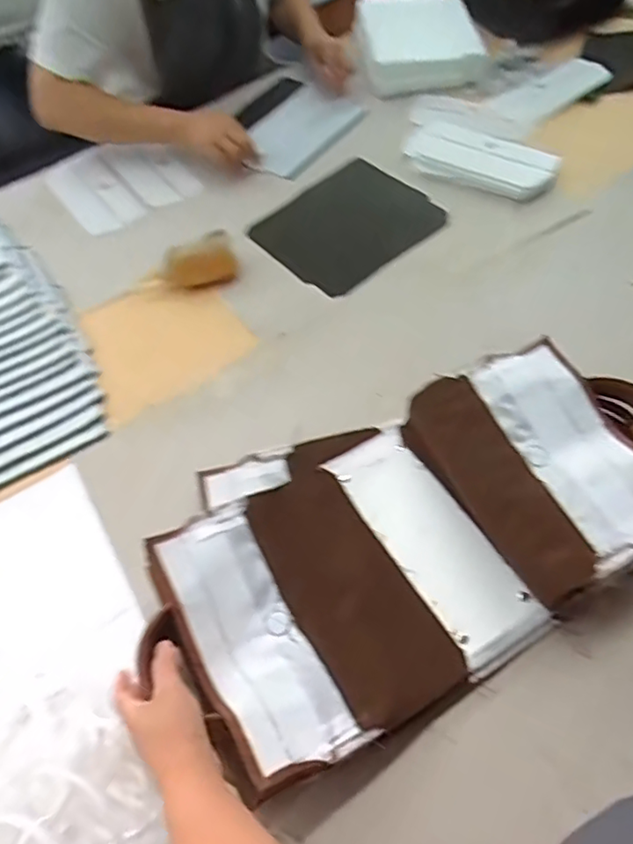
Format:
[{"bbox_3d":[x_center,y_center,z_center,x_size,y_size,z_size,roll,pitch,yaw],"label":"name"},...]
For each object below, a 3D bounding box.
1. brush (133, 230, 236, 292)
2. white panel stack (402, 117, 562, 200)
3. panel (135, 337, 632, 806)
[{"bbox_3d":[-0.185,-0.219,0.826,0.144,0.065,0.042,-15,57,-4],"label":"brush"},{"bbox_3d":[0.246,-0.419,0.914,0.252,0.043,0.094,30,65,22],"label":"white panel stack"},{"bbox_3d":[0.087,0.094,0.578,0.479,0.102,0.302,-23,57,-12],"label":"panel"}]

